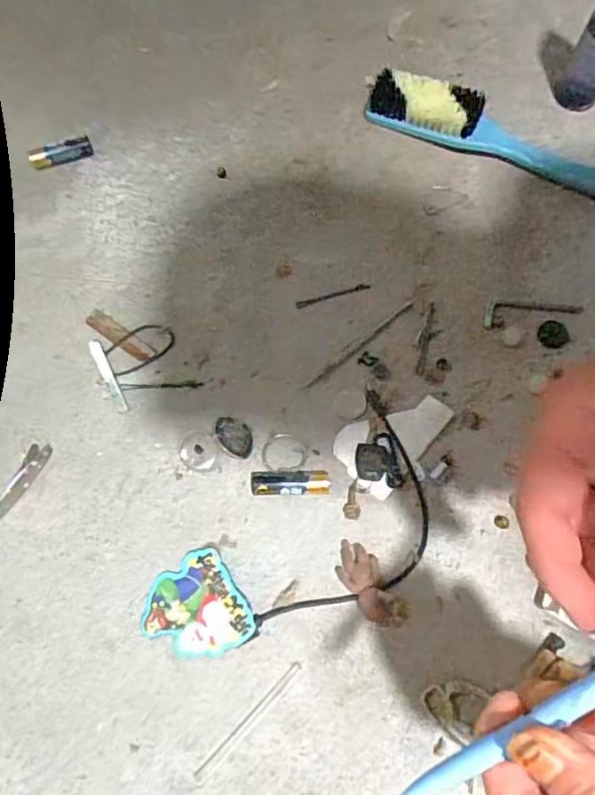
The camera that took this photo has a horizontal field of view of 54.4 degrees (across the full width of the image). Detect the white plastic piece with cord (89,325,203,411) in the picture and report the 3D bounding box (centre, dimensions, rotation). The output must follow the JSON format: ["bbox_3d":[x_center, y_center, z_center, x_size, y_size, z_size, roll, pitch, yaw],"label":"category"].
[{"bbox_3d":[-0.108,-0.024,0.404,0.062,0.006,0.057,-21,71,-7],"label":"white plastic piece with cord"}]

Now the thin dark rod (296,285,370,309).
[{"bbox_3d":[0.026,-0.076,0.425,0.057,0.004,0.006,-16,70,-6],"label":"thin dark rod"}]

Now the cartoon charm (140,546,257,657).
[{"bbox_3d":[-0.061,0.127,0.345,0.057,0.011,0.060,0,69,0],"label":"cartoon charm"}]

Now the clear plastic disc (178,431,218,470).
[{"bbox_3d":[-0.066,0.034,0.382,0.026,0.009,0.024,0,69,0],"label":"clear plastic disc"}]

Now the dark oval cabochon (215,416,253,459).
[{"bbox_3d":[-0.042,0.027,0.381,0.024,0.015,0.023,7,69,3],"label":"dark oval cabochon"}]

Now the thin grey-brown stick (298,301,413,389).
[{"bbox_3d":[0.045,-0.037,0.411,0.102,0.004,0.005,-37,73,-13],"label":"thin grey-brown stick"}]

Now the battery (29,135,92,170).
[{"bbox_3d":[-0.189,-0.194,0.464,0.050,0.018,0.012,-15,70,-5],"label":"battery"}]

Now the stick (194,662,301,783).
[{"bbox_3d":[-0.027,0.183,0.327,0.080,0.004,0.006,-43,75,-14],"label":"stick"}]

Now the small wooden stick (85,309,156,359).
[{"bbox_3d":[-0.127,-0.045,0.412,0.056,0.004,0.014,34,73,12],"label":"small wooden stick"}]

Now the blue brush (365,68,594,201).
[{"bbox_3d":[0.166,-0.207,0.462,0.239,0.032,0.044,25,71,10],"label":"blue brush"}]

